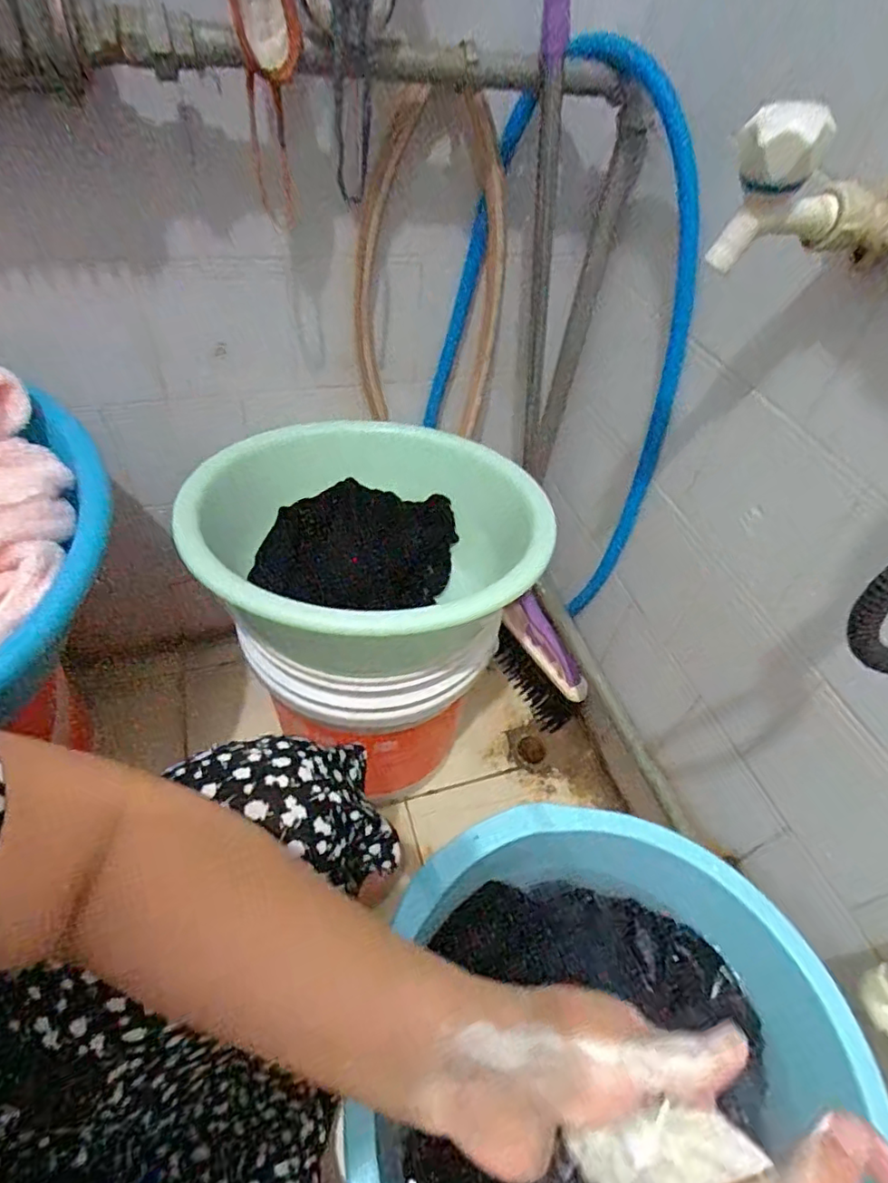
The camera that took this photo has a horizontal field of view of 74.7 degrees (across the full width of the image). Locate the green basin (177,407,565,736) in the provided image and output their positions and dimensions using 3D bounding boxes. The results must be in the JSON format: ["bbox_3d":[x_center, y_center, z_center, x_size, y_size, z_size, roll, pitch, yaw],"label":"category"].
[{"bbox_3d":[-0.068,-0.043,0.636,0.316,0.197,0.346,3,49,-4],"label":"green basin"}]

